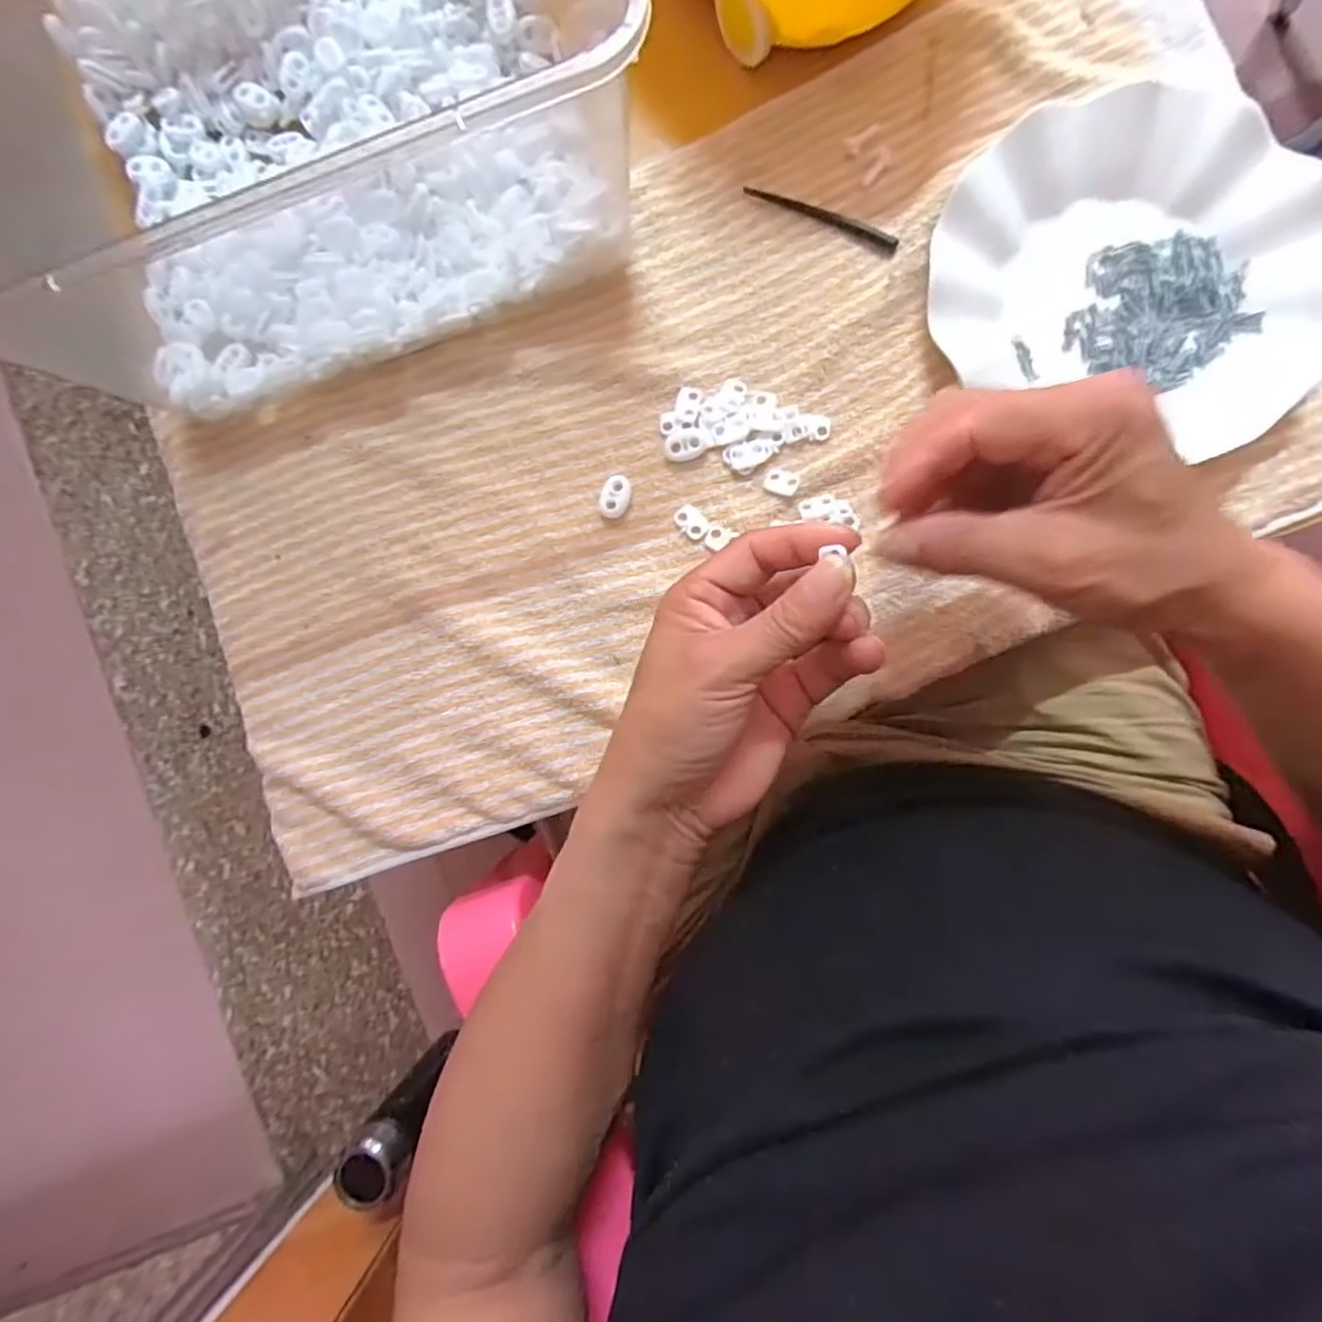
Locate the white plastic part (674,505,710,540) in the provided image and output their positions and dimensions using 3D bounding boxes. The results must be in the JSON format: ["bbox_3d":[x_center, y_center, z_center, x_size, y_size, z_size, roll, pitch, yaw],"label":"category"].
[{"bbox_3d":[0.016,-0.073,0.357,0.019,0.004,0.013,43,91,6],"label":"white plastic part"}]

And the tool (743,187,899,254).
[{"bbox_3d":[0.085,-0.234,0.358,0.085,0.004,0.009,28,90,6],"label":"tool"}]

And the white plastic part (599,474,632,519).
[{"bbox_3d":[-0.024,-0.087,0.360,0.015,0.007,0.023,7,88,6],"label":"white plastic part"}]

